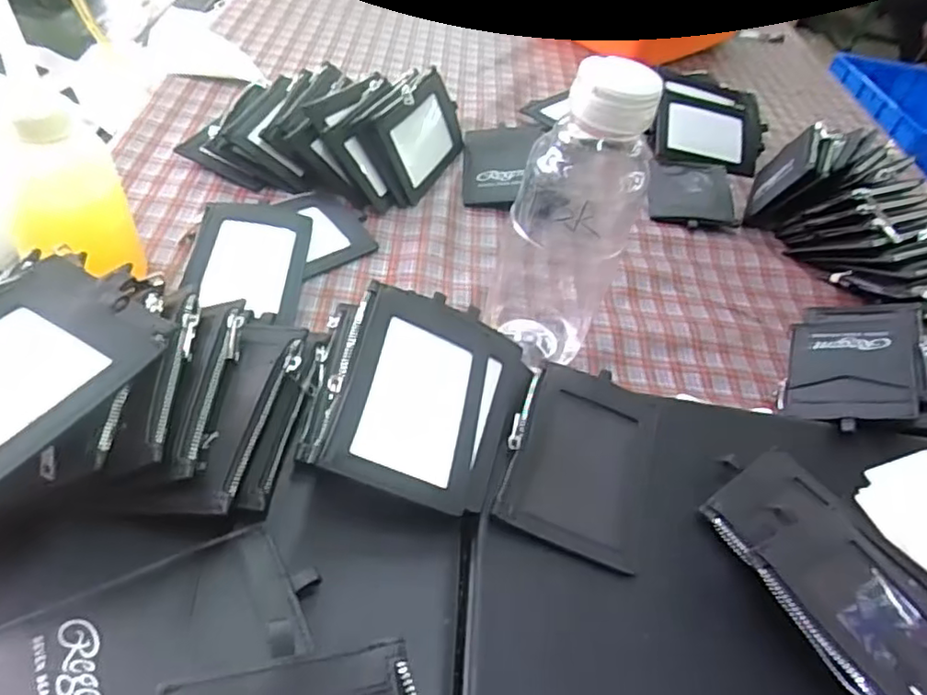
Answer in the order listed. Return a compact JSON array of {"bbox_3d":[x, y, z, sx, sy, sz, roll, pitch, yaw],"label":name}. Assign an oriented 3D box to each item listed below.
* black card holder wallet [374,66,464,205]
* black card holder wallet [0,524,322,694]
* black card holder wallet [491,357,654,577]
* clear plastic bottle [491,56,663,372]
[{"bbox_3d":[-0.032,-0.176,0.526,0.012,0.073,0.103,6,45,30],"label":"black card holder wallet"},{"bbox_3d":[-0.116,0.116,0.242,0.112,0.014,0.071,-20,55,-29],"label":"black card holder wallet"},{"bbox_3d":[0.064,0.056,0.339,0.073,0.019,0.109,20,46,5],"label":"black card holder wallet"},{"bbox_3d":[0.057,-0.070,0.366,0.064,0.189,0.063,11,48,1],"label":"clear plastic bottle"}]

